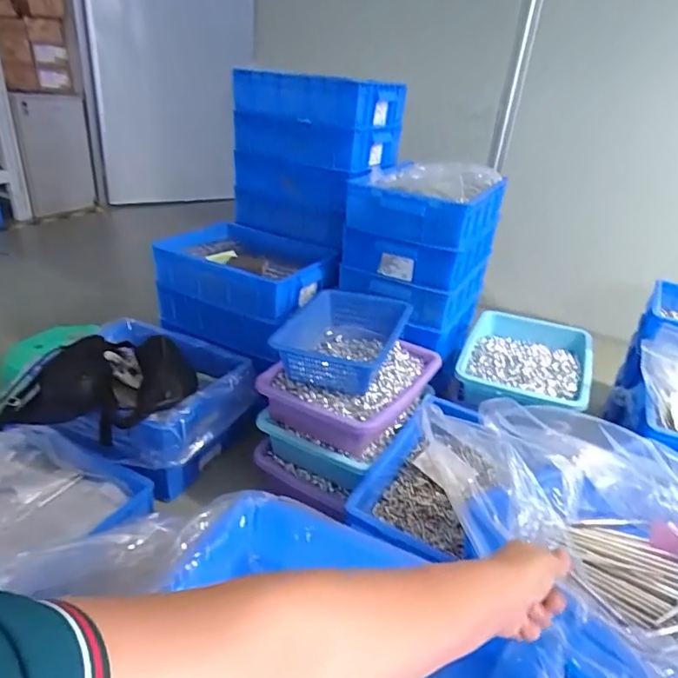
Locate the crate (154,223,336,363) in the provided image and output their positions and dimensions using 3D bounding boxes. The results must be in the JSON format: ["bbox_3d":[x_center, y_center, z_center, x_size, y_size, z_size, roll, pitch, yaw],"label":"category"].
[{"bbox_3d":[-0.260,-0.126,1.341,0.469,0.250,0.309,21,31,26],"label":"crate"}]

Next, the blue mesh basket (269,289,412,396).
[{"bbox_3d":[0.002,-0.005,1.054,0.255,0.094,0.292,13,29,14],"label":"blue mesh basket"}]

